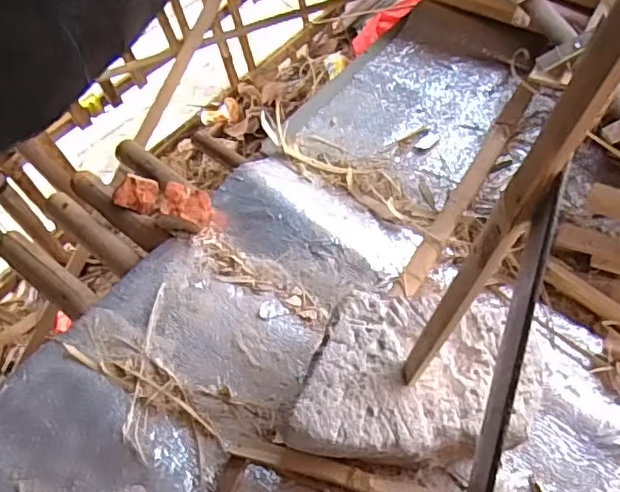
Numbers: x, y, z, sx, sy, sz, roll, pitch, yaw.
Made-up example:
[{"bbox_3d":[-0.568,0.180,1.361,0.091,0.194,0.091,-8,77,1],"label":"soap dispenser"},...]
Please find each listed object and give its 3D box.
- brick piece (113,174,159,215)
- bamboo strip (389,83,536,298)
[{"bbox_3d":[-0.247,-0.075,0.805,0.054,0.042,0.043,0,54,5],"label":"brick piece"},{"bbox_3d":[0.222,-0.090,0.781,0.030,0.027,0.434,25,60,21],"label":"bamboo strip"}]

